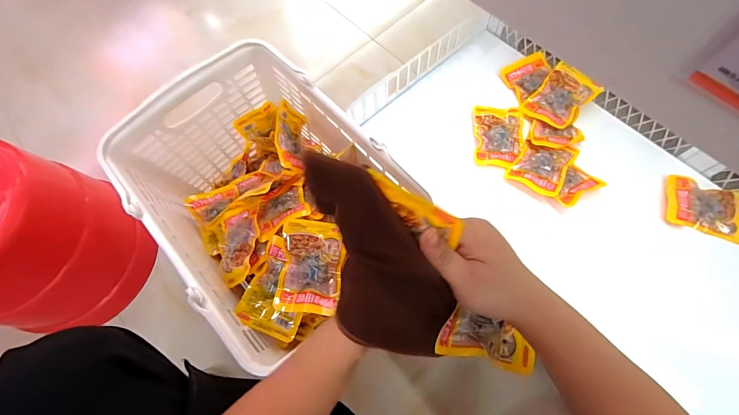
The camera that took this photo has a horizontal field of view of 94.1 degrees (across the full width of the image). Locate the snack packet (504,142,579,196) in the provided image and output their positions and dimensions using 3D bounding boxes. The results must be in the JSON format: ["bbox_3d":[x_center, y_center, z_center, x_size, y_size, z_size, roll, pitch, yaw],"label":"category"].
[{"bbox_3d":[0.286,-0.072,0.565,0.084,0.015,0.100,28,73,12],"label":"snack packet"}]

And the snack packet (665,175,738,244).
[{"bbox_3d":[0.535,0.000,0.541,0.118,0.017,0.087,18,71,9],"label":"snack packet"}]

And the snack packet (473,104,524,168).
[{"bbox_3d":[0.225,-0.123,0.597,0.083,0.015,0.111,3,69,4],"label":"snack packet"}]

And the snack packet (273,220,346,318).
[{"bbox_3d":[-0.076,0.077,0.452,0.083,0.027,0.115,6,69,5],"label":"snack packet"}]

